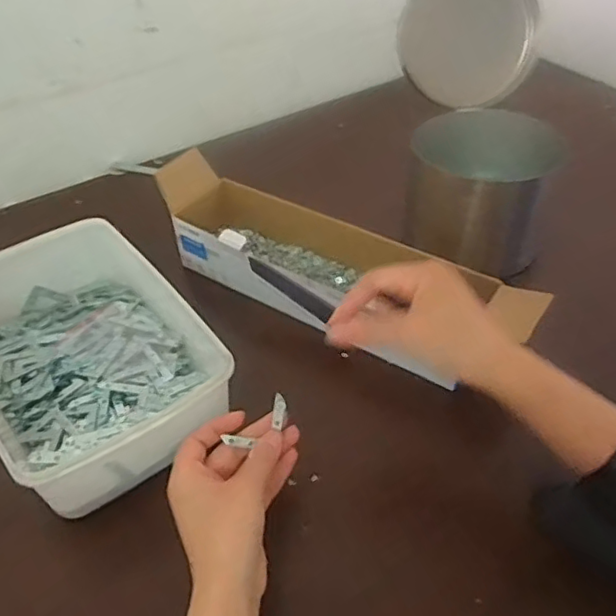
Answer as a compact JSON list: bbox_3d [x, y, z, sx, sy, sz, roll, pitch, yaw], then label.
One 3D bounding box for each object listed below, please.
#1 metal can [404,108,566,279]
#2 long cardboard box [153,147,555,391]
[{"bbox_3d":[0.185,-0.130,0.670,0.138,0.115,0.138,-2,43,2],"label":"metal can"},{"bbox_3d":[0.002,-0.056,0.611,0.338,0.102,0.098,23,49,25],"label":"long cardboard box"}]

